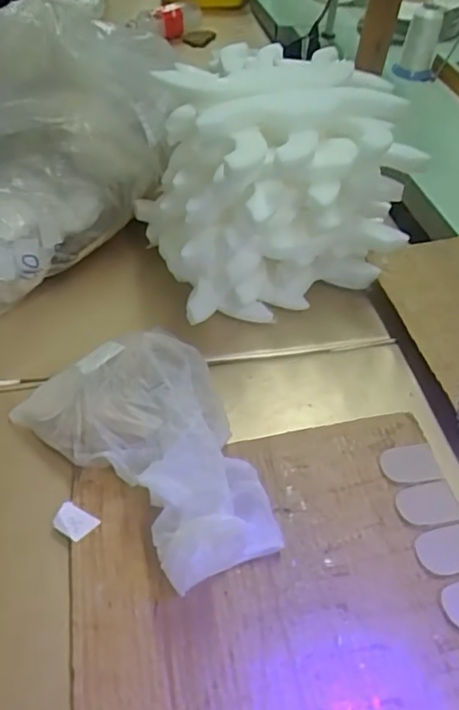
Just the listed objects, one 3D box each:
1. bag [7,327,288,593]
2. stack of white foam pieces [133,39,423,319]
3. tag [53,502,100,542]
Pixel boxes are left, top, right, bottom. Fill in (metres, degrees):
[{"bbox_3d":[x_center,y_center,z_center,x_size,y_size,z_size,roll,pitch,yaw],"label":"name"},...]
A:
[{"bbox_3d":[-0.048,0.060,0.422,0.150,0.065,0.221,-29,54,-27],"label":"bag"},{"bbox_3d":[0.045,-0.160,0.565,0.229,0.185,0.180,-13,49,-15],"label":"stack of white foam pieces"},{"bbox_3d":[-0.110,0.119,0.400,0.029,0.004,0.021,29,66,11],"label":"tag"}]

